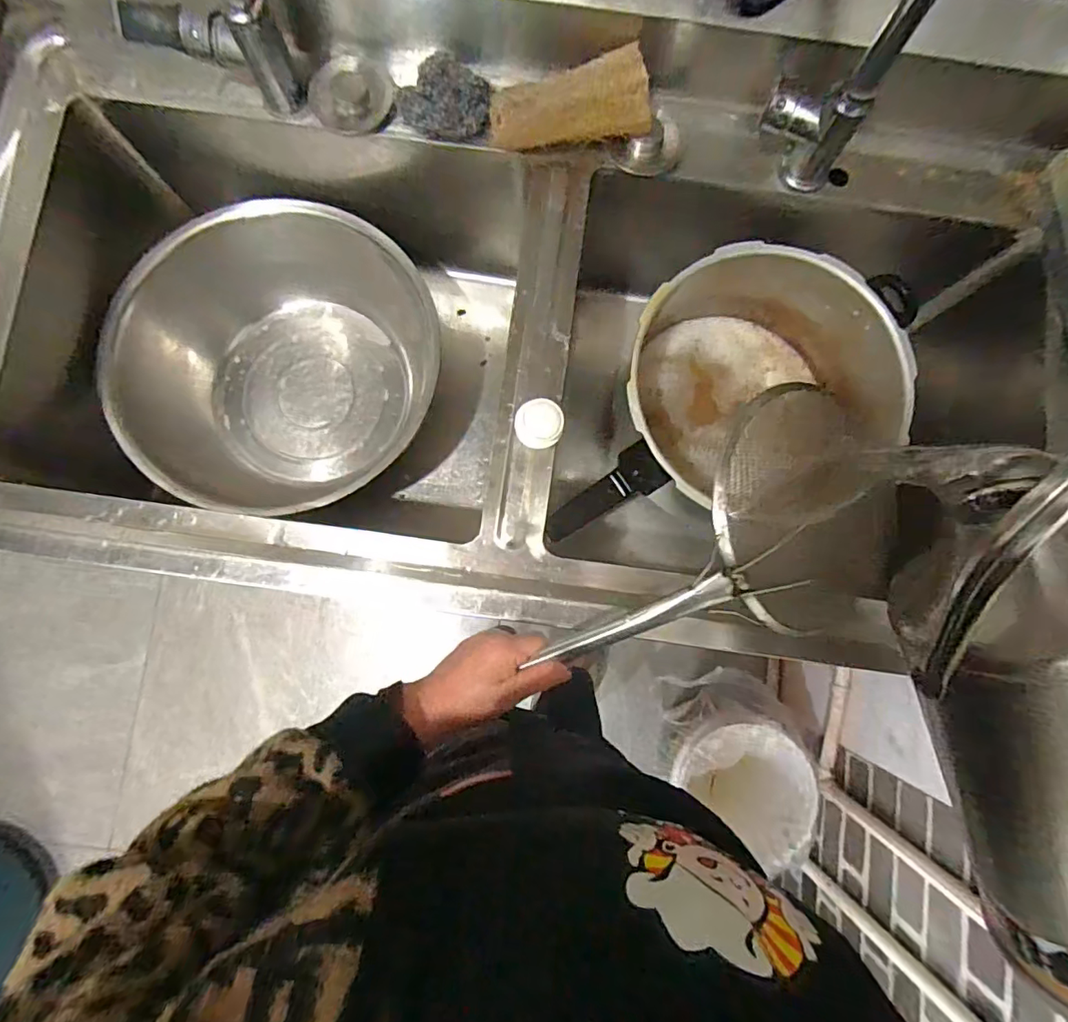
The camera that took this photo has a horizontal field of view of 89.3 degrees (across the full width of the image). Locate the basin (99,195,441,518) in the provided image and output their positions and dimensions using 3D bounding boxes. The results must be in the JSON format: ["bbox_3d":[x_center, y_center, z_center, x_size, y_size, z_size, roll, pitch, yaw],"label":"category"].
[{"bbox_3d":[-0.314,-0.174,0.693,0.370,0.168,0.332,2,84,-2],"label":"basin"}]

